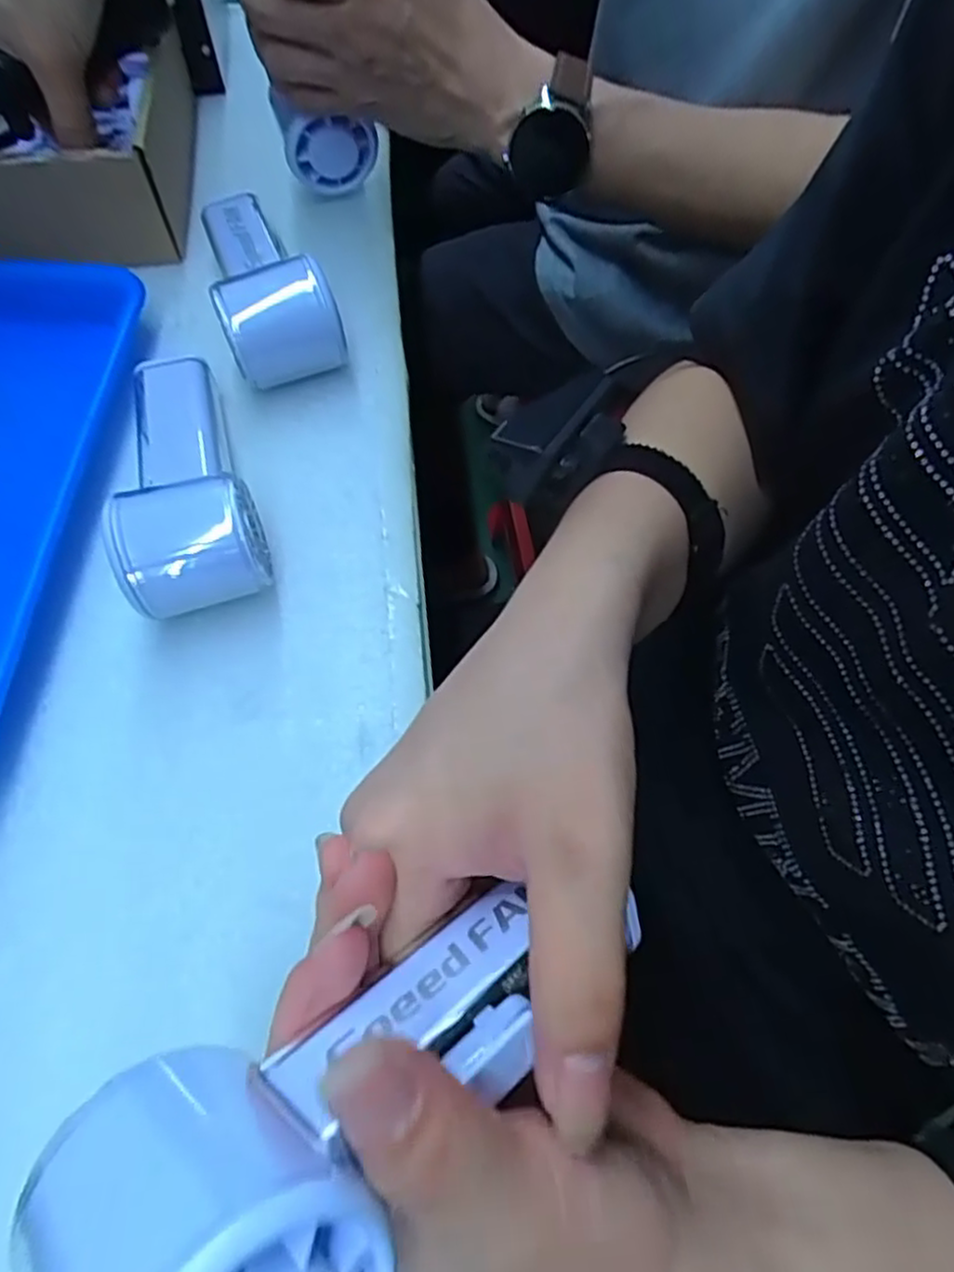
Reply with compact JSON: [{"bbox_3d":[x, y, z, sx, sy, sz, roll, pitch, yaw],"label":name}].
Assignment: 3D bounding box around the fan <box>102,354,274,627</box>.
[{"bbox_3d":[-0.145,-0.077,0.352,0.071,0.048,0.140,-18,65,-9],"label":"fan"}]

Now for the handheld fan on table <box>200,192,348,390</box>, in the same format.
[{"bbox_3d":[-0.130,-0.216,0.415,0.058,0.061,0.148,-22,66,-11],"label":"handheld fan on table"}]

